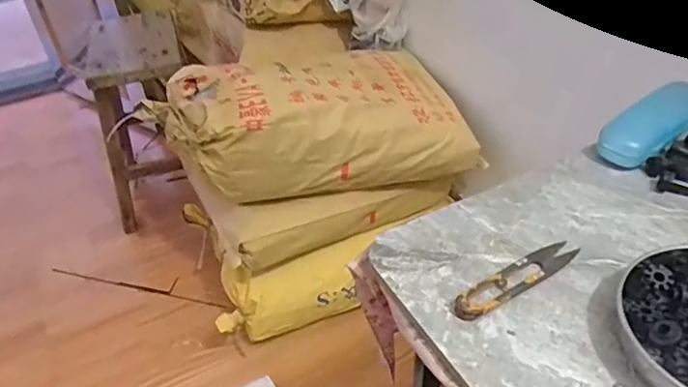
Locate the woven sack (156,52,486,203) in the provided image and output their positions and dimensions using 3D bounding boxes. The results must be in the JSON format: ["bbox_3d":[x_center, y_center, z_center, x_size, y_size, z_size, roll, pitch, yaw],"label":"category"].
[{"bbox_3d":[-0.066,-0.157,1.221,0.643,0.228,0.360,-6,38,-24],"label":"woven sack"}]

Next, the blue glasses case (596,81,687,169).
[{"bbox_3d":[0.311,-0.068,0.552,0.149,0.032,0.052,-28,45,-26],"label":"blue glasses case"}]

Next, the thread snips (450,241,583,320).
[{"bbox_3d":[0.131,0.063,0.420,0.116,0.009,0.025,-26,44,-25],"label":"thread snips"}]

